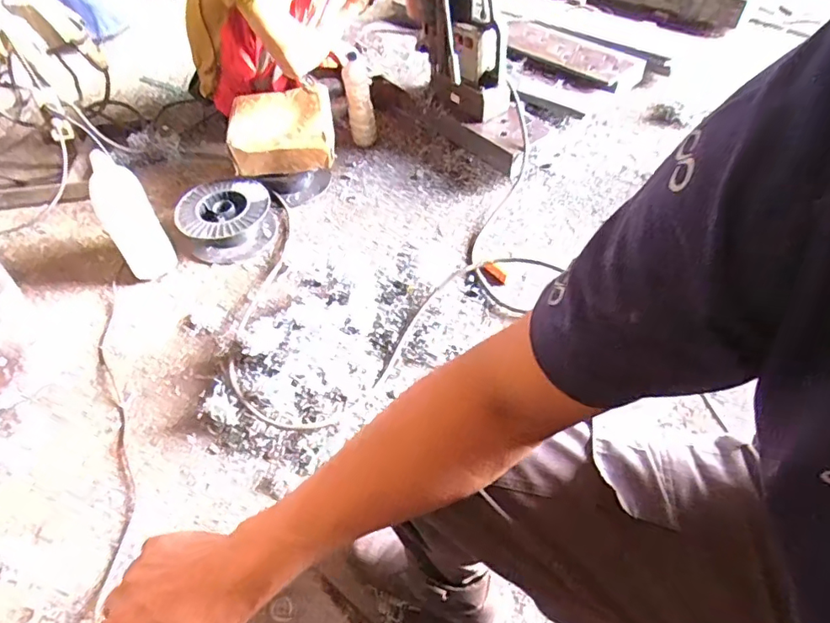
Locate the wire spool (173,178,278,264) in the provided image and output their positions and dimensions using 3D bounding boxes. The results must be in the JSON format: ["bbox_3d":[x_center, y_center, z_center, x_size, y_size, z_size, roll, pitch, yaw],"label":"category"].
[{"bbox_3d":[-0.546,-0.279,1.571,0.276,0.114,0.235,-20,51,-13],"label":"wire spool"}]

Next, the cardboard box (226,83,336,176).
[{"bbox_3d":[-0.398,-0.558,1.631,0.301,0.126,0.292,-7,52,-5],"label":"cardboard box"}]

